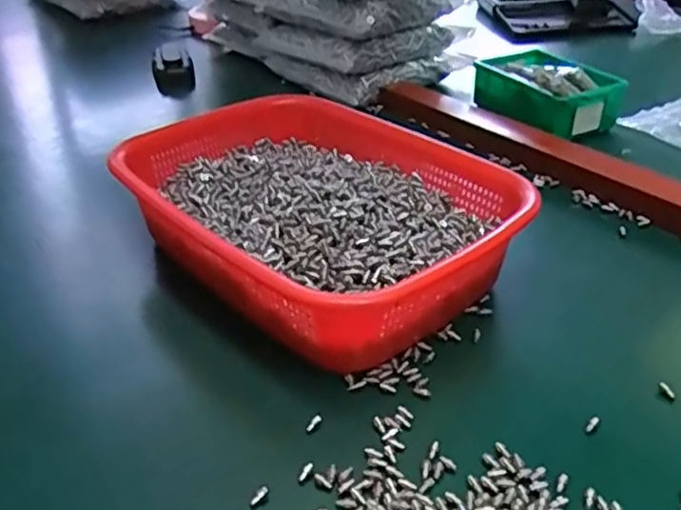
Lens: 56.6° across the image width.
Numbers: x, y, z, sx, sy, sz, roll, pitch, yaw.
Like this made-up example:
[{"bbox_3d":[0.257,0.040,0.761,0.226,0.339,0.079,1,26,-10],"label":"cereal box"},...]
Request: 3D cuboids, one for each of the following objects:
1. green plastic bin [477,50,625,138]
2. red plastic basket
[{"bbox_3d":[0.227,-0.180,0.702,0.103,0.055,0.150,-16,37,-19],"label":"green plastic bin"},{"bbox_3d":[-0.010,-0.033,0.469,0.229,0.076,0.280,-25,41,-30],"label":"red plastic basket"}]

